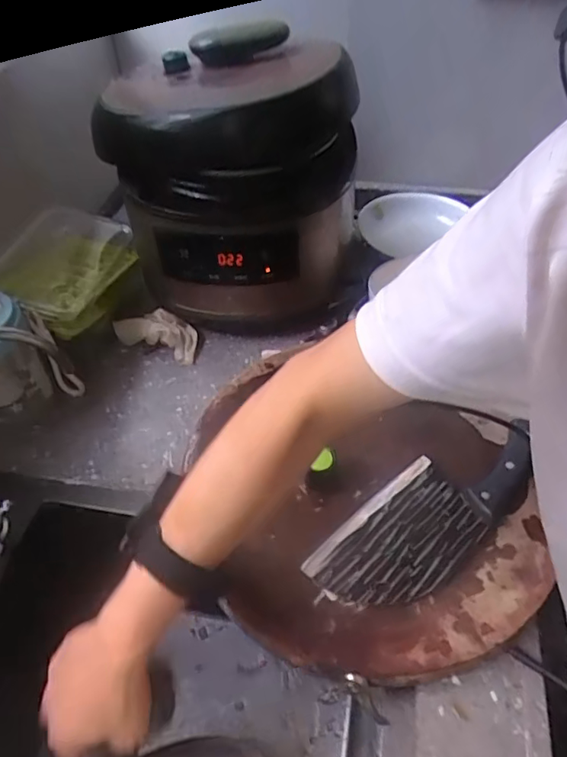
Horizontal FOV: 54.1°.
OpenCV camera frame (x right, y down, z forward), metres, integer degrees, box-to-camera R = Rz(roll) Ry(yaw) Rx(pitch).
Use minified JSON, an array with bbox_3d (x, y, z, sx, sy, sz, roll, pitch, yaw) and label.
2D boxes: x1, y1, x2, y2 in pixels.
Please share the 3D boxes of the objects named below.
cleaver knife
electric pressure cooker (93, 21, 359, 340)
[{"bbox_3d":[0.129,0.112,0.482,0.227,0.029,0.089,-34,55,-25],"label":"cleaver knife"},{"bbox_3d":[-0.056,-0.212,0.680,0.249,0.296,0.241,-1,48,1],"label":"electric pressure cooker"}]

